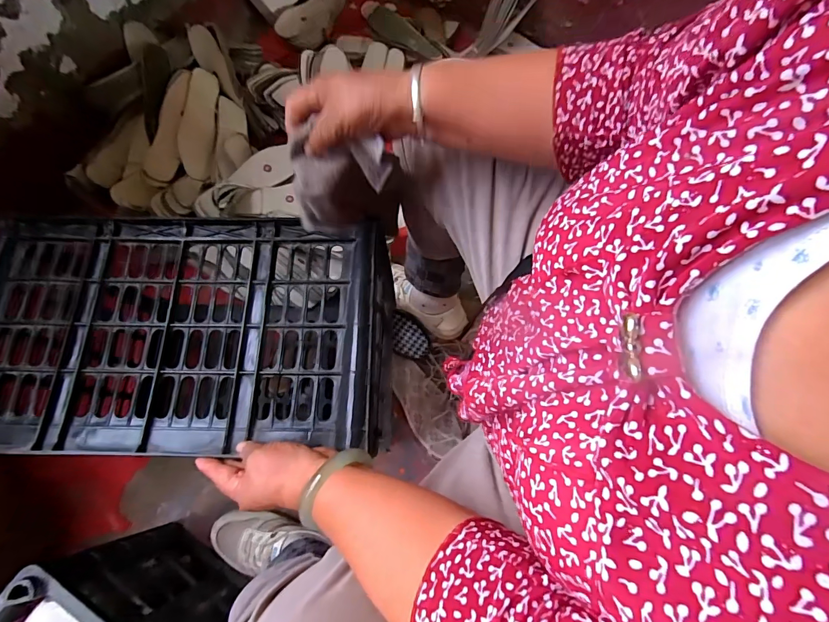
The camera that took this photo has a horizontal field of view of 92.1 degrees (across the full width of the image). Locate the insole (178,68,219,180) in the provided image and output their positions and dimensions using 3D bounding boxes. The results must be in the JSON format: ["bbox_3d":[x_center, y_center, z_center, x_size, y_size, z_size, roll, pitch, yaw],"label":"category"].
[{"bbox_3d":[-0.444,-0.388,0.822,0.061,0.011,0.240,6,75,-32],"label":"insole"}]

